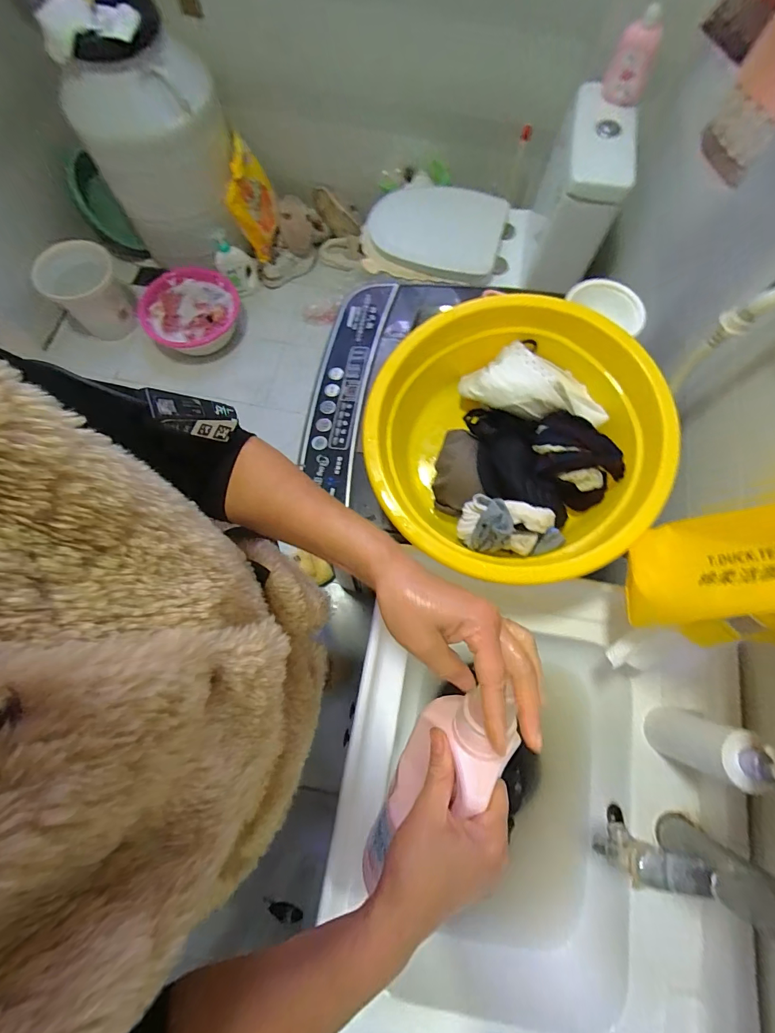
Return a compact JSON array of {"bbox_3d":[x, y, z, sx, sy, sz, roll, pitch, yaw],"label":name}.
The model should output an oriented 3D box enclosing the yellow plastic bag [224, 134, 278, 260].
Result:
[{"bbox_3d":[-0.486,-1.147,1.533,0.086,0.355,0.263,20,74,4],"label":"yellow plastic bag"}]

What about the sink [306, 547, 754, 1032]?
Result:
[{"bbox_3d":[0.172,0.372,0.552,0.456,0.163,0.577,11,74,2],"label":"sink"}]

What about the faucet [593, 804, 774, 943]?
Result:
[{"bbox_3d":[0.306,0.351,0.417,0.150,0.210,0.040,8,74,1],"label":"faucet"}]

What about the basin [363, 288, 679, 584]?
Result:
[{"bbox_3d":[0.153,-0.083,0.558,0.346,0.184,0.347,0,74,-1],"label":"basin"}]

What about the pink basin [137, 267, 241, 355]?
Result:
[{"bbox_3d":[-0.743,-0.768,1.576,0.340,0.128,0.327,0,74,-1],"label":"pink basin"}]

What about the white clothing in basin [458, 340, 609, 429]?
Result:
[{"bbox_3d":[0.195,-0.180,0.555,0.199,0.055,0.090,22,74,19],"label":"white clothing in basin"}]

